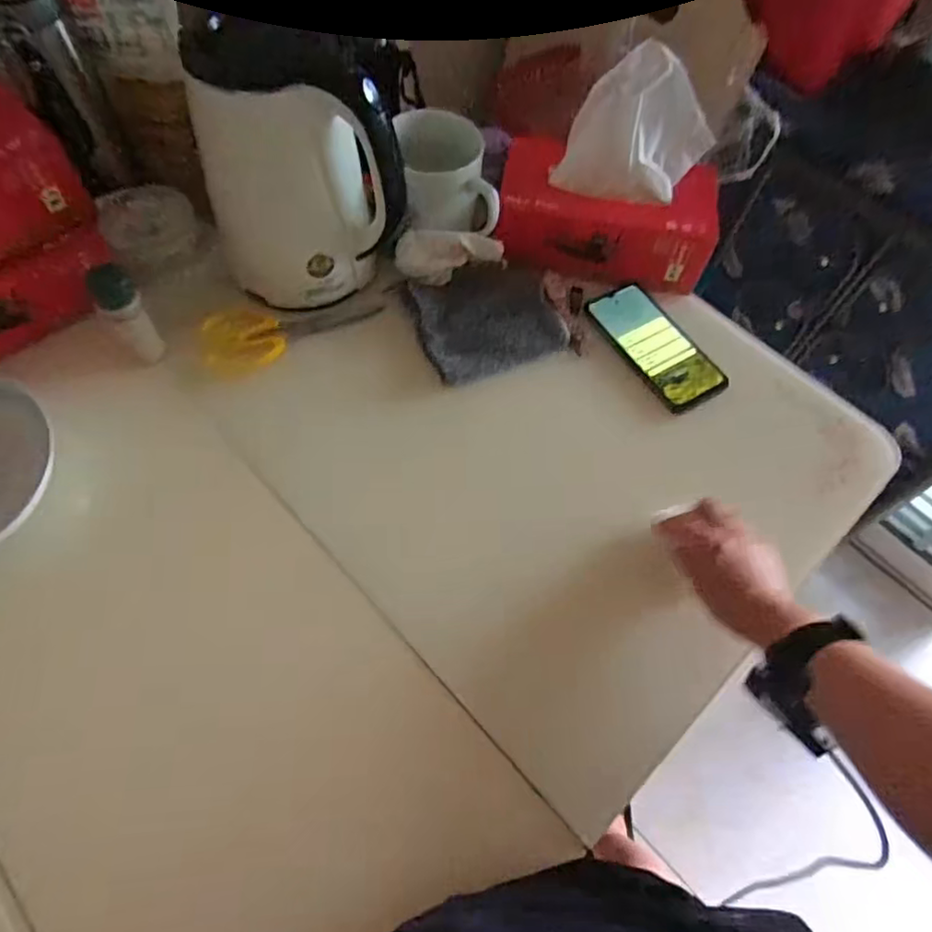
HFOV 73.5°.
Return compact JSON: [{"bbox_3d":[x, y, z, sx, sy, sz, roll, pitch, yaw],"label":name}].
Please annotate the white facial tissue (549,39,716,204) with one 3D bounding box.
[{"bbox_3d":[0.184,-0.356,0.648,0.137,0.116,0.108,21,62,8],"label":"white facial tissue"}]

